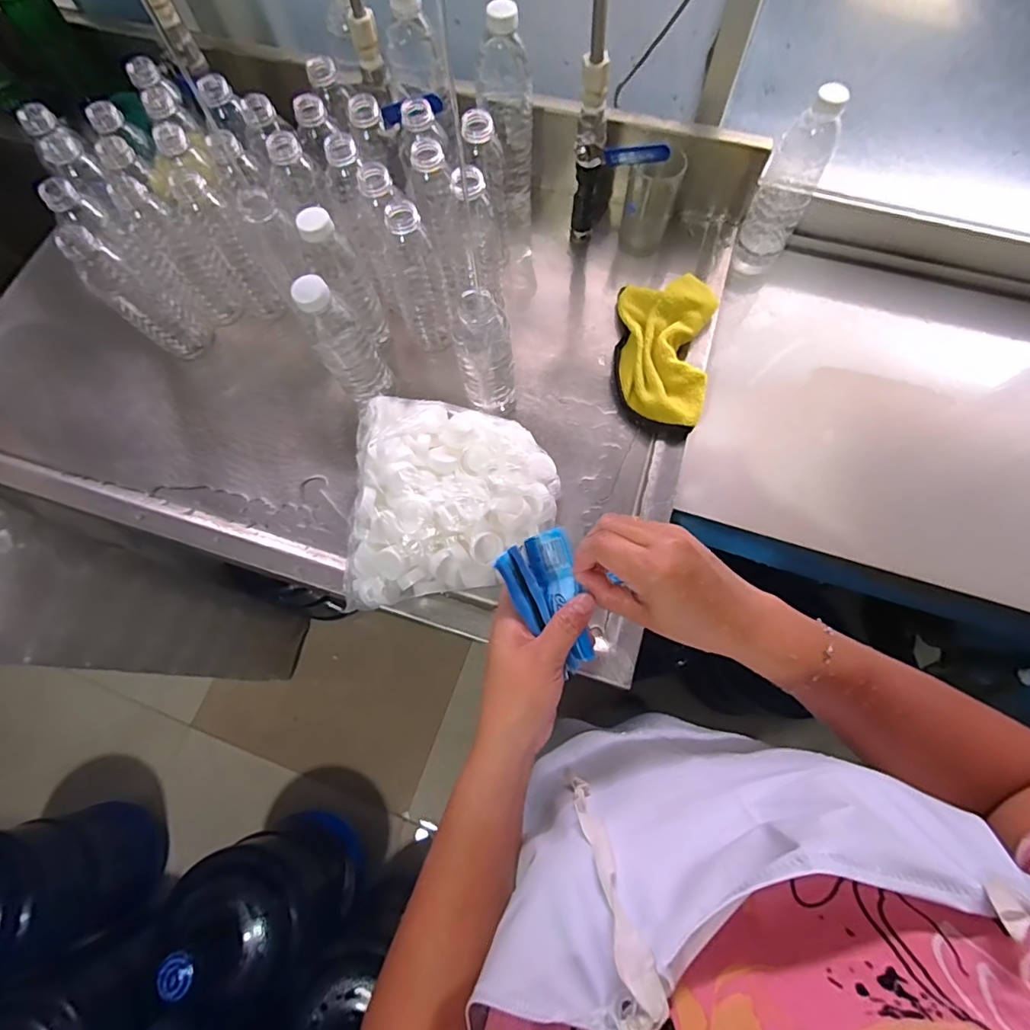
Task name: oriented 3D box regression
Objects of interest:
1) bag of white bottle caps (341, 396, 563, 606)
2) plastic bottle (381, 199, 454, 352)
[{"bbox_3d":[-0.061,-0.019,0.526,0.201,0.091,0.207,-1,70,1],"label":"bag of white bottle caps"},{"bbox_3d":[-0.108,-0.262,0.570,0.057,0.173,0.058,-20,71,-5],"label":"plastic bottle"}]

